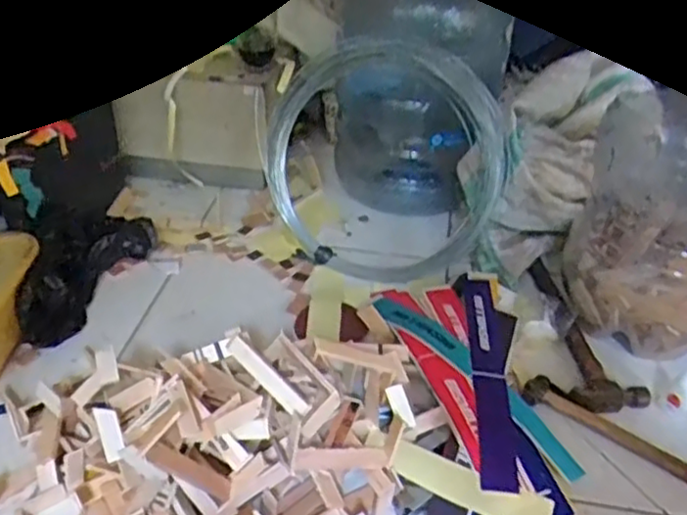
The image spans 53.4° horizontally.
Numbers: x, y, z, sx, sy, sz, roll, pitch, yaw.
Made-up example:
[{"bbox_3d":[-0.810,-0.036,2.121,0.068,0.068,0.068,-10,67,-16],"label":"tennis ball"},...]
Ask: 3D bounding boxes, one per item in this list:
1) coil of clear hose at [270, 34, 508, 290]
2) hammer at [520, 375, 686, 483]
[{"bbox_3d":[0.049,-0.136,0.957,0.343,0.331,0.084,29,16,17],"label":"coil of clear hose"},{"bbox_3d":[0.321,0.204,0.778,0.243,0.025,0.042,23,39,25],"label":"hammer"}]

